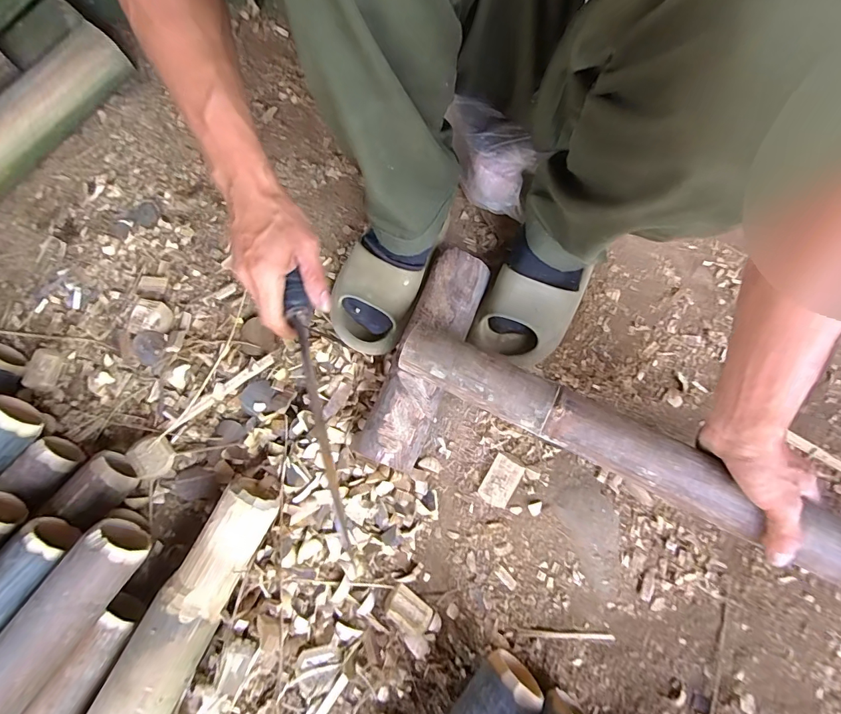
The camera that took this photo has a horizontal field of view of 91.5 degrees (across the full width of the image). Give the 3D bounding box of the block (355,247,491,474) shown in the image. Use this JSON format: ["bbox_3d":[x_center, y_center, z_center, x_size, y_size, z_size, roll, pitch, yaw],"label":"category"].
[{"bbox_3d":[0.007,0.000,0.501,0.070,0.054,0.270,21,75,7],"label":"block"}]

